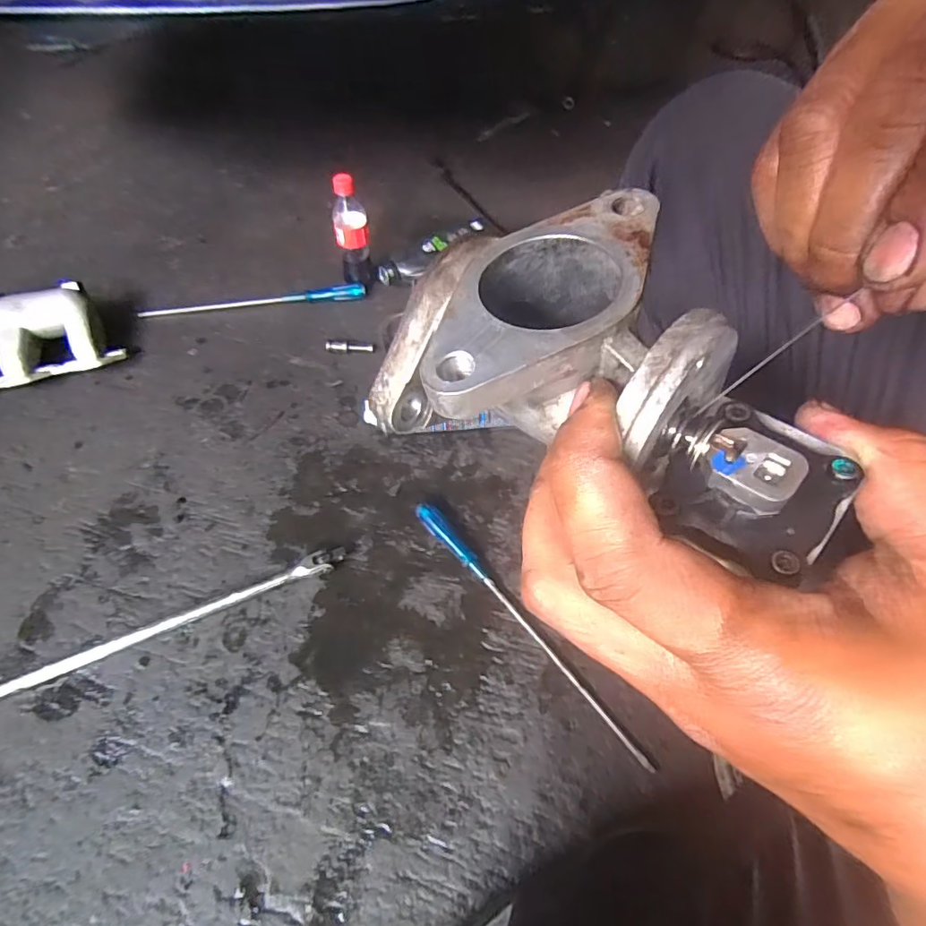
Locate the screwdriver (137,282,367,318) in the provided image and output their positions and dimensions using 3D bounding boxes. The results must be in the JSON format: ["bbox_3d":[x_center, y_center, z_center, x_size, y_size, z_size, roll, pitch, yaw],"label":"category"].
[{"bbox_3d":[-0.367,-0.291,0.933,0.388,0.021,0.029,-6,58,-4],"label":"screwdriver"}]

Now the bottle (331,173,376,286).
[{"bbox_3d":[-0.185,-0.383,0.892,0.056,0.184,0.056,-8,58,-5],"label":"bottle"}]

